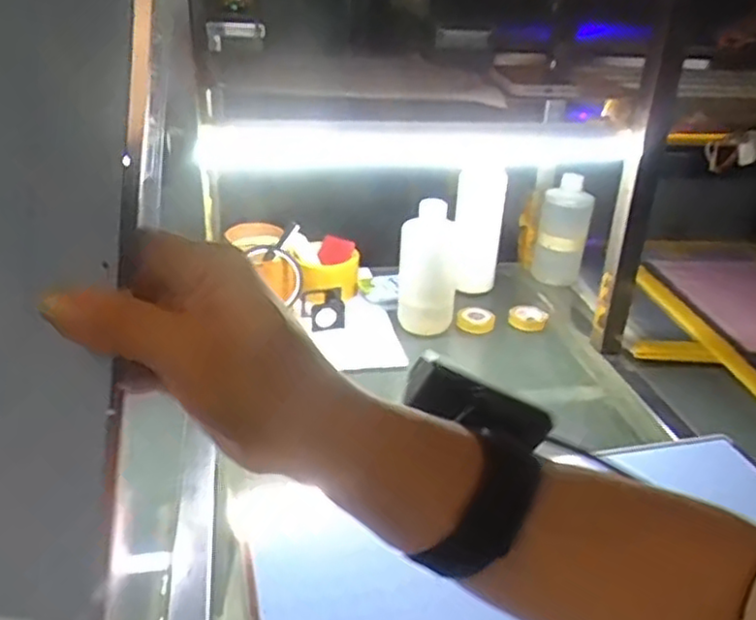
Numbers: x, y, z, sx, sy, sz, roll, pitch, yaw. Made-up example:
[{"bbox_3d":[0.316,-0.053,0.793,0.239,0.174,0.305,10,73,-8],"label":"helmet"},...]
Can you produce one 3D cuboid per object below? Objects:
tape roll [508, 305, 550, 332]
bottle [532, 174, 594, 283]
[{"bbox_3d":[0.217,0.011,1.021,0.054,0.014,0.059,3,27,-1],"label":"tape roll"},{"bbox_3d":[0.296,-0.123,1.135,0.077,0.164,0.060,9,27,10],"label":"bottle"}]

